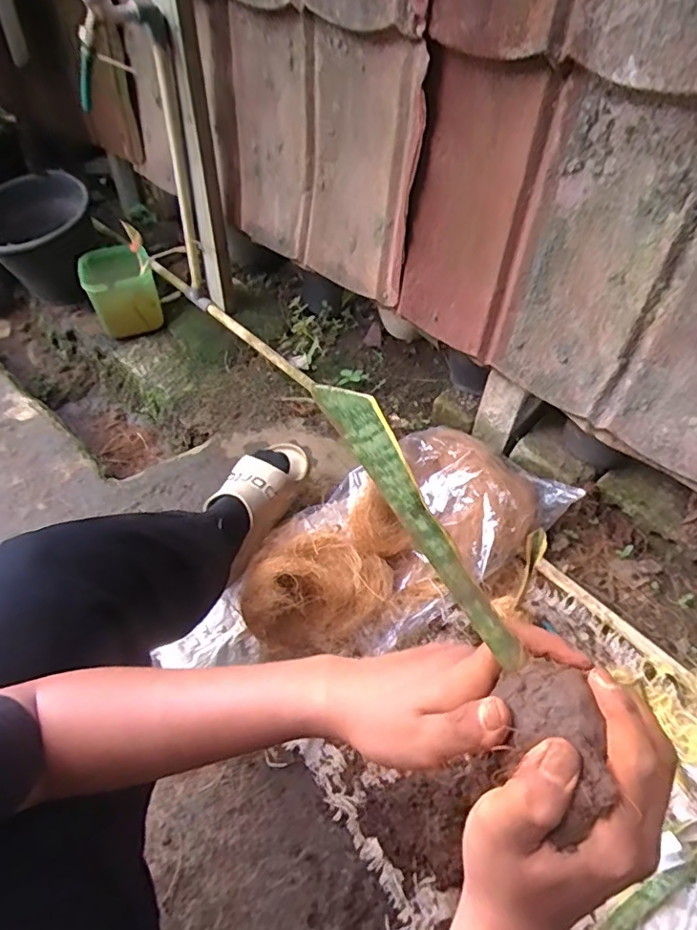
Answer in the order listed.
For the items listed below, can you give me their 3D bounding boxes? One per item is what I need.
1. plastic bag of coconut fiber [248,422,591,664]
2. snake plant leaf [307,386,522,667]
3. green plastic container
[{"bbox_3d":[0.085,0.107,0.917,0.550,0.126,0.292,-32,56,-26],"label":"plastic bag of coconut fiber"},{"bbox_3d":[0.042,0.029,0.305,0.024,0.005,0.181,-35,85,7],"label":"snake plant leaf"},{"bbox_3d":[-0.534,-0.404,1.319,0.158,0.171,0.136,-18,51,-17],"label":"green plastic container"}]

